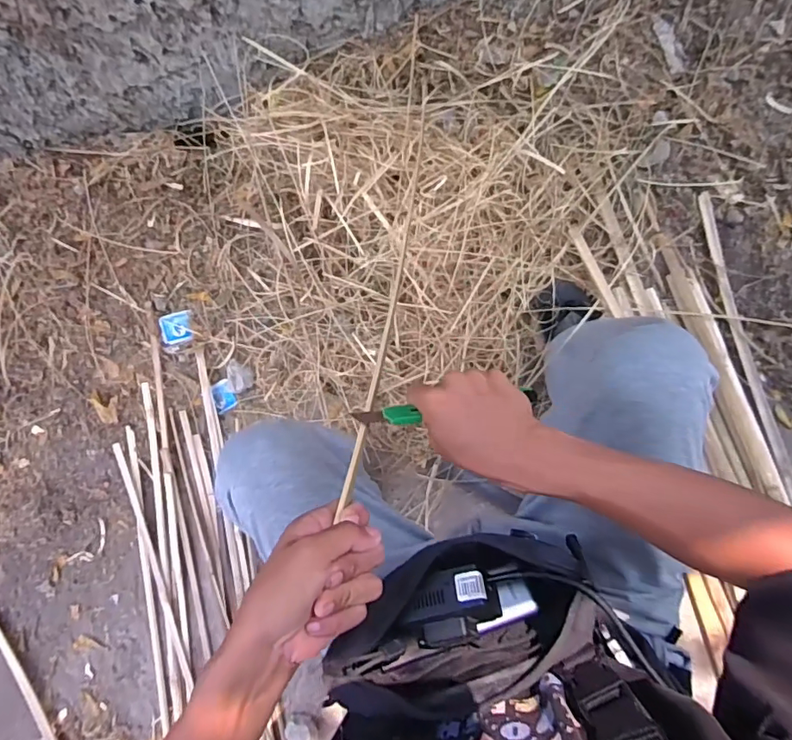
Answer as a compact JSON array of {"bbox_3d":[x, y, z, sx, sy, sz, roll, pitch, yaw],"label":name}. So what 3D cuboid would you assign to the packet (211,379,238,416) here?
[{"bbox_3d":[-0.349,0.053,1.032,0.047,0.004,0.060,-28,79,1],"label":"packet"}]

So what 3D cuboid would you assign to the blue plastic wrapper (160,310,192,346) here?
[{"bbox_3d":[-0.441,-0.086,1.028,0.064,0.009,0.059,-14,84,2],"label":"blue plastic wrapper"}]

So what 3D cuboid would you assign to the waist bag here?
[{"bbox_3d":[0.057,0.199,0.434,0.208,0.111,0.112,-17,80,3],"label":"waist bag"}]

